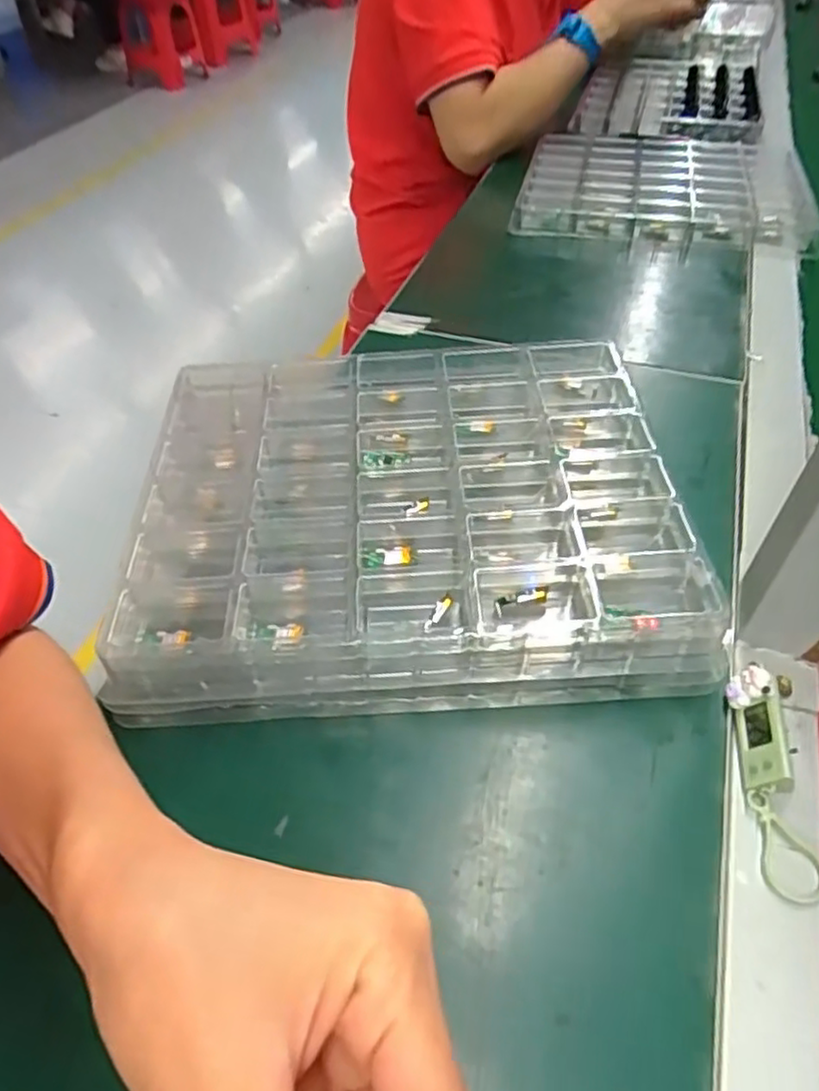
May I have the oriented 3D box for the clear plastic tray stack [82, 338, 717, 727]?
[{"bbox_3d":[0.000,-0.027,0.407,0.301,0.044,0.255,-4,47,-2],"label":"clear plastic tray stack"}]

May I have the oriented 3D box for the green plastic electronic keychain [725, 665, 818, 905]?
[{"bbox_3d":[0.162,0.101,0.304,0.023,0.020,0.098,3,48,4],"label":"green plastic electronic keychain"}]

